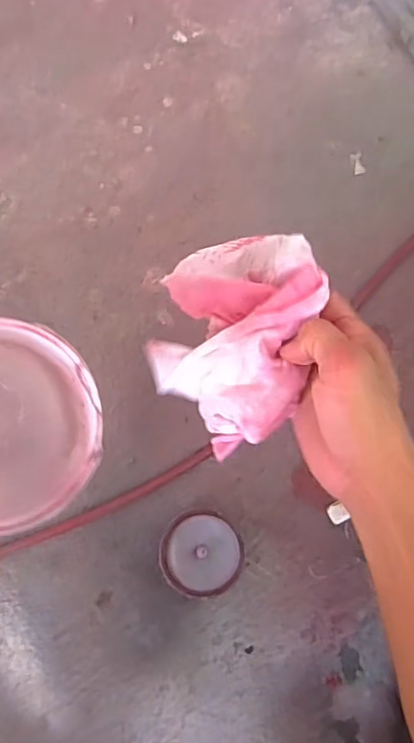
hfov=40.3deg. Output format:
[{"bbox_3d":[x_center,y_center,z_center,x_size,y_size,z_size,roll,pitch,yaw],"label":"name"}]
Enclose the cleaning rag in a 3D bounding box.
[{"bbox_3d":[0.018,-0.034,0.394,0.103,0.100,0.158,11,72,2],"label":"cleaning rag"}]

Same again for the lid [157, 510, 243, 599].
[{"bbox_3d":[-0.007,0.228,0.711,0.100,0.025,0.099,-3,72,-2],"label":"lid"}]

